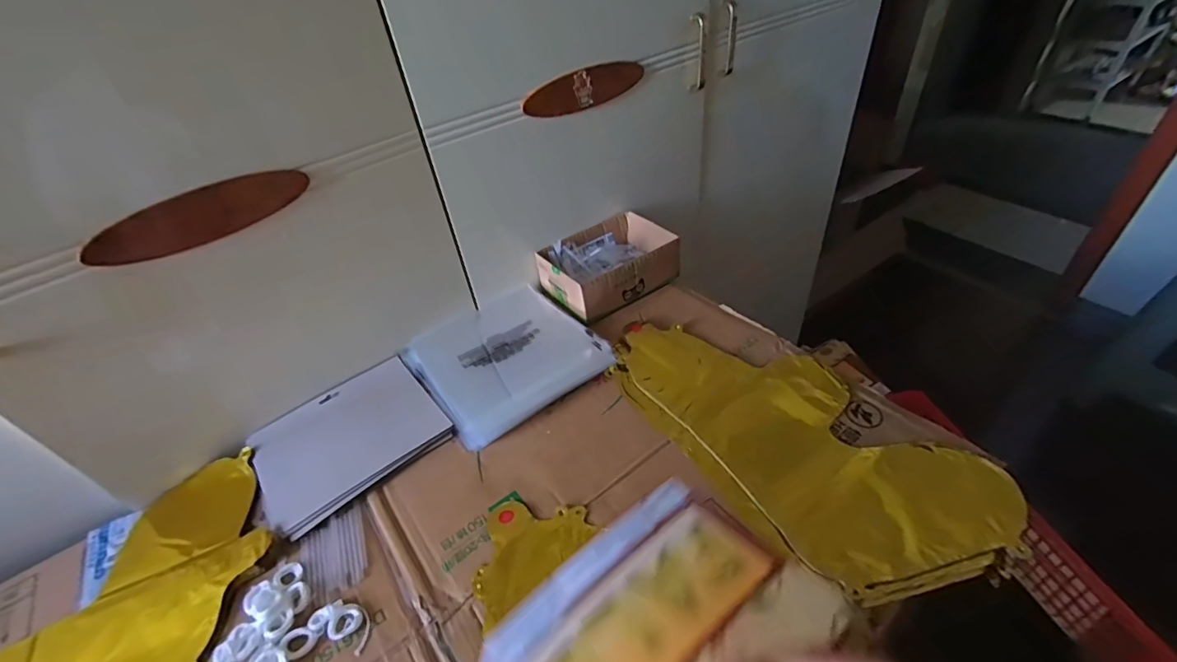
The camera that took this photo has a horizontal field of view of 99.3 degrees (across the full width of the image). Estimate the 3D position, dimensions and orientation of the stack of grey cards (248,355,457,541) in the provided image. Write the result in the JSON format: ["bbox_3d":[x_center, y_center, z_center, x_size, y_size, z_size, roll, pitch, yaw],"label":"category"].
[{"bbox_3d":[-0.280,0.123,0.589,0.197,0.019,0.162,-33,46,-27],"label":"stack of grey cards"}]

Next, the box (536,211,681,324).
[{"bbox_3d":[0.030,-0.100,0.759,0.182,0.065,0.137,-30,45,-24],"label":"box"}]

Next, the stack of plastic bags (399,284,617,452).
[{"bbox_3d":[-0.113,0.032,0.676,0.216,0.020,0.220,-30,45,-24],"label":"stack of plastic bags"}]

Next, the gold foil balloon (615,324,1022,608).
[{"bbox_3d":[0.211,0.105,0.557,0.212,0.029,0.416,-31,45,-25],"label":"gold foil balloon"}]

